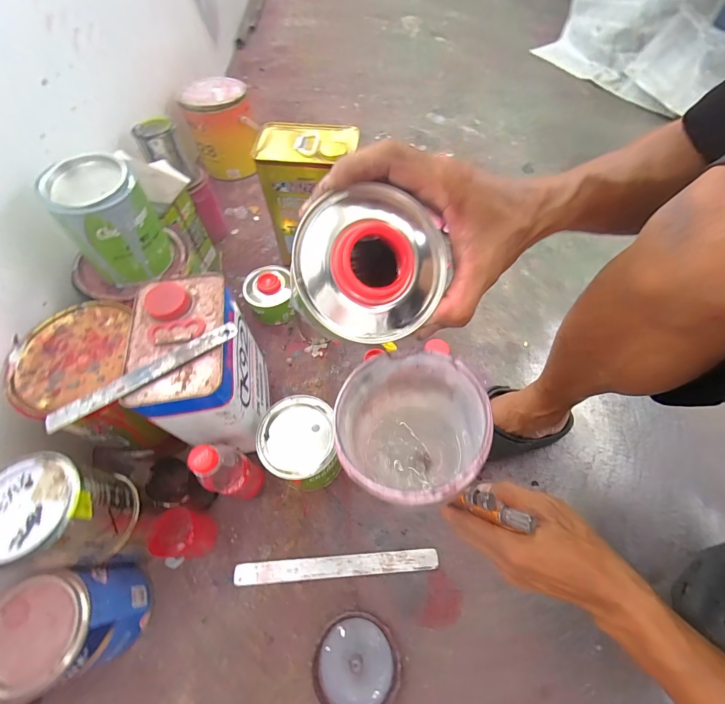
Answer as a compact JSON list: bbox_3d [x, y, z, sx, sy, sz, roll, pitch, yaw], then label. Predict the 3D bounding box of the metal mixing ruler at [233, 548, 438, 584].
[{"bbox_3d":[-0.036,0.302,0.495,0.283,0.004,0.025,-3,62,-3],"label":"metal mixing ruler"}]

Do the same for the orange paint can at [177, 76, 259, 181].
[{"bbox_3d":[-0.352,-0.563,0.893,0.153,0.187,0.168,-20,64,-12],"label":"orange paint can"}]

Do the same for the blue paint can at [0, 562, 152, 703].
[{"bbox_3d":[-0.332,0.309,0.404,0.107,0.121,0.100,1,62,-1],"label":"blue paint can"}]

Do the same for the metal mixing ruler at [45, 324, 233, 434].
[{"bbox_3d":[-0.224,0.022,0.368,0.196,0.005,0.020,-32,71,-16],"label":"metal mixing ruler"}]

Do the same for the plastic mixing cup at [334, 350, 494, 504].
[{"bbox_3d":[0.030,0.063,0.262,0.095,0.116,0.095,1,62,-1],"label":"plastic mixing cup"}]

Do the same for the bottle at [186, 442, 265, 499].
[{"bbox_3d":[-0.171,0.161,0.463,0.049,0.181,0.056,21,63,10],"label":"bottle"}]

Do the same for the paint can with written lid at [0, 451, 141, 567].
[{"bbox_3d":[-0.324,0.174,0.383,0.097,0.119,0.096,0,62,0],"label":"paint can with written lid"}]

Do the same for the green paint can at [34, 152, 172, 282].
[{"bbox_3d":[-0.329,-0.171,0.463,0.104,0.122,0.087,-38,69,-18],"label":"green paint can"}]

